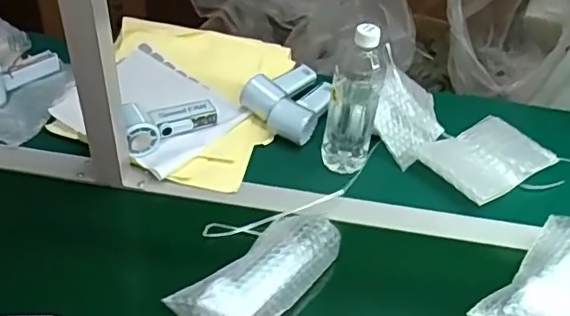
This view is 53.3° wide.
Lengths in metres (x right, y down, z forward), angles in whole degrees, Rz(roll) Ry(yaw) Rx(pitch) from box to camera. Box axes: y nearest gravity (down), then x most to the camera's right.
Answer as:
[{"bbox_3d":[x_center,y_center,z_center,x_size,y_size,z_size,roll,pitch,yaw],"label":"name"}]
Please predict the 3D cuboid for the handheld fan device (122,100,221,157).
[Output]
[{"bbox_3d":[-0.172,-0.055,0.828,0.145,0.061,0.063,-27,53,-30],"label":"handheld fan device"}]

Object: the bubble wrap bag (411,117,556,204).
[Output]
[{"bbox_3d":[0.296,-0.003,0.845,0.190,0.021,0.127,-20,48,-31],"label":"bubble wrap bag"}]

